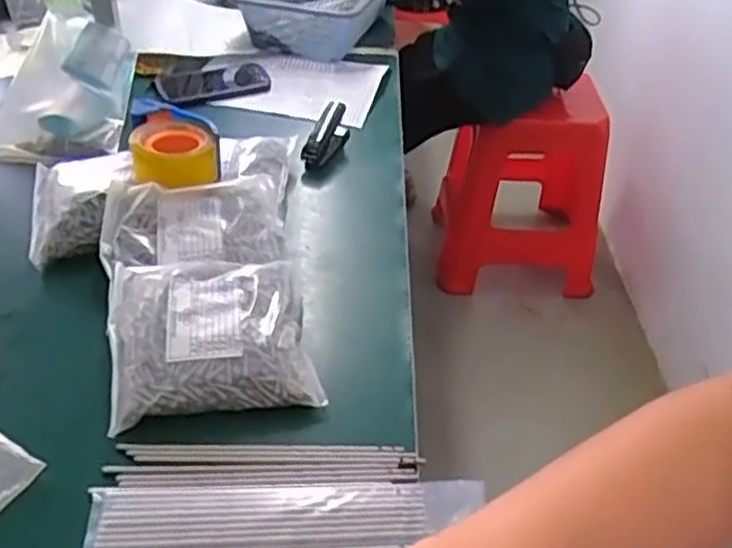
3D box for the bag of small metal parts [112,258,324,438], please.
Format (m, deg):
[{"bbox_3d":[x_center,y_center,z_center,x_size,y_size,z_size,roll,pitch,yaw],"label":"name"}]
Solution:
[{"bbox_3d":[-0.149,0.056,0.727,0.185,0.052,0.171,-5,40,-10],"label":"bag of small metal parts"}]

